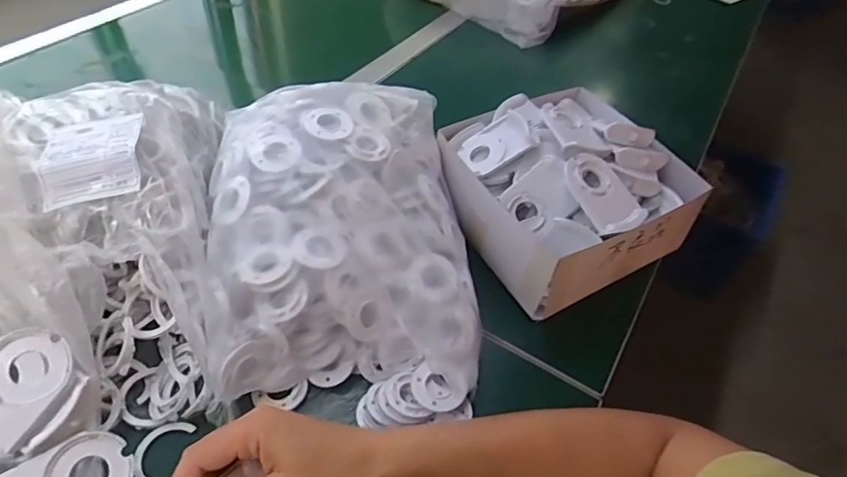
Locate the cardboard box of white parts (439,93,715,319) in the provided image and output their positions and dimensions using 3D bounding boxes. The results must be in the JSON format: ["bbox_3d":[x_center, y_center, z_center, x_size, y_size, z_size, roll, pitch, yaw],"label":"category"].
[{"bbox_3d":[0.143,-0.061,0.556,0.208,0.108,0.233,-17,51,-20],"label":"cardboard box of white parts"}]

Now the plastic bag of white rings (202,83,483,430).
[{"bbox_3d":[-0.076,-0.013,0.489,0.228,0.119,0.333,-3,47,-8],"label":"plastic bag of white rings"}]

